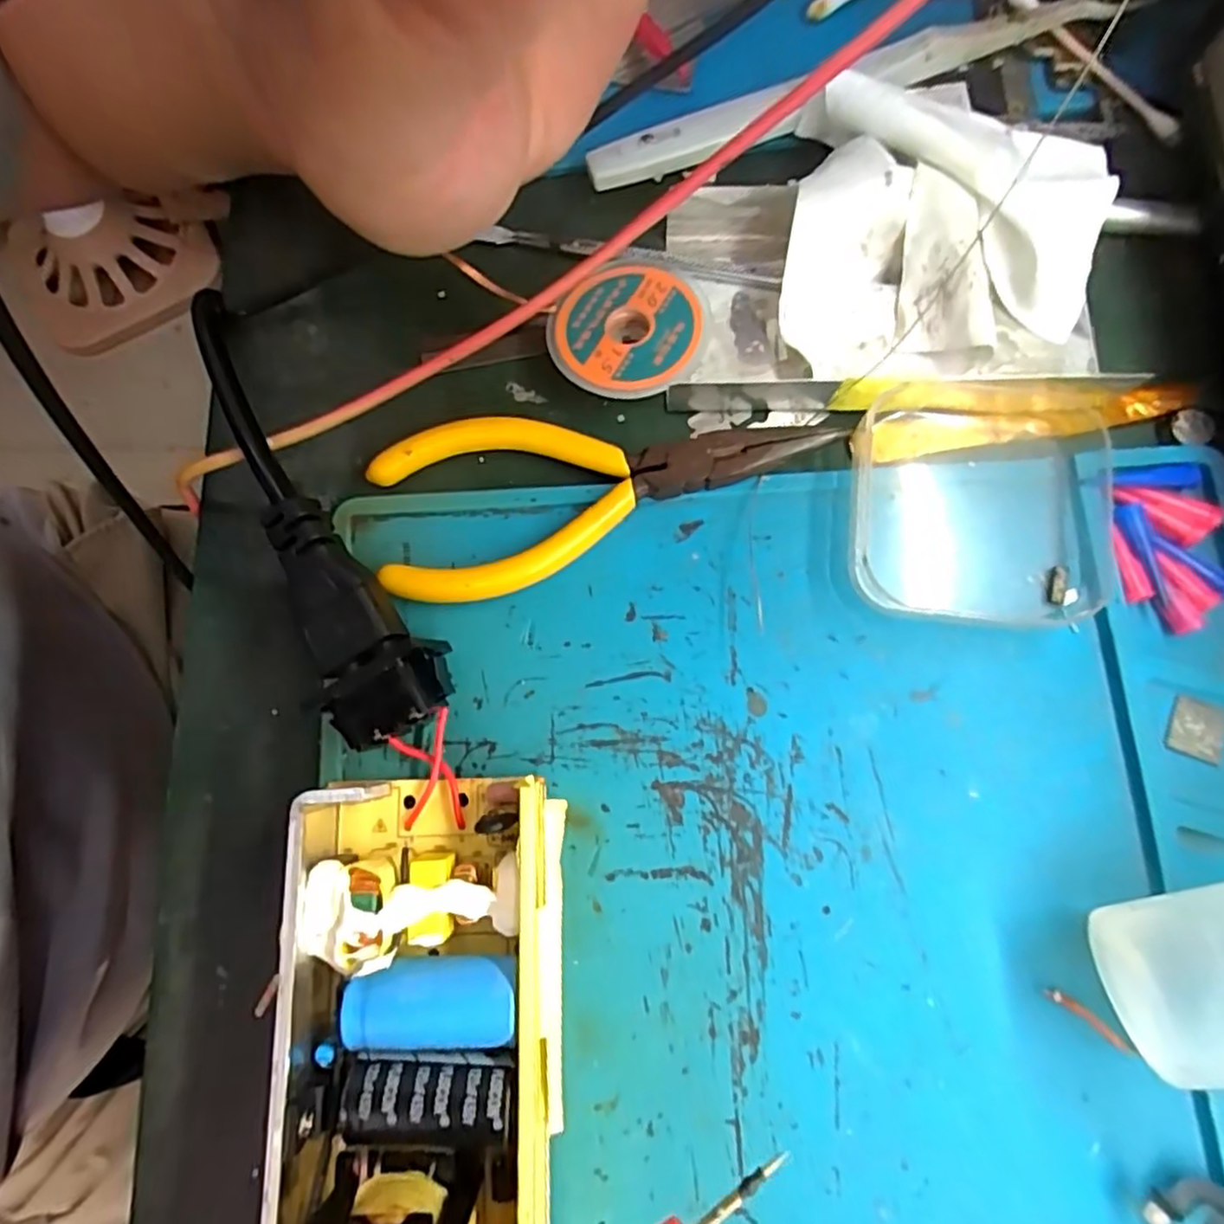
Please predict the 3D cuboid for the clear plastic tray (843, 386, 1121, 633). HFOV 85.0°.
[{"bbox_3d":[0.100,-0.030,0.178,0.067,0.012,0.065,6,78,3],"label":"clear plastic tray"}]

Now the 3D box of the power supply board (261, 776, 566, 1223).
[{"bbox_3d":[-0.042,0.091,0.149,0.061,0.024,0.101,0,78,1],"label":"power supply board"}]

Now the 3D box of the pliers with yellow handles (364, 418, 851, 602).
[{"bbox_3d":[-0.002,-0.037,0.185,0.127,0.009,0.049,-14,78,-1],"label":"pliers with yellow handles"}]

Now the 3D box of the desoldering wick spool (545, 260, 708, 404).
[{"bbox_3d":[0.004,-0.079,0.192,0.043,0.013,0.040,0,78,1],"label":"desoldering wick spool"}]

